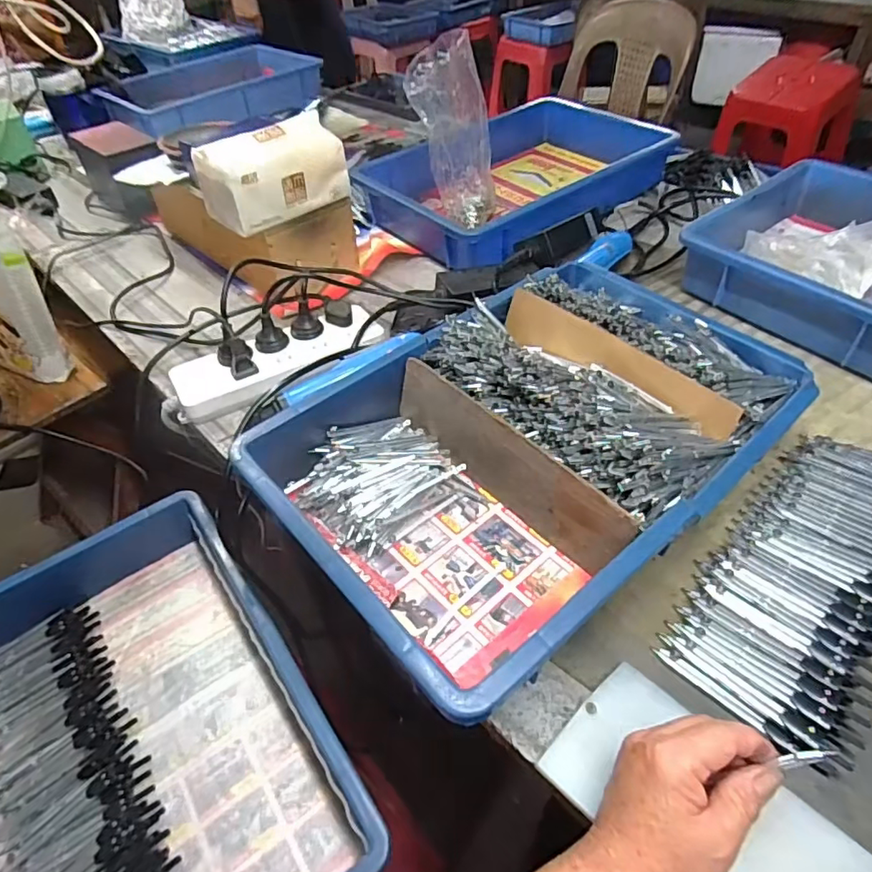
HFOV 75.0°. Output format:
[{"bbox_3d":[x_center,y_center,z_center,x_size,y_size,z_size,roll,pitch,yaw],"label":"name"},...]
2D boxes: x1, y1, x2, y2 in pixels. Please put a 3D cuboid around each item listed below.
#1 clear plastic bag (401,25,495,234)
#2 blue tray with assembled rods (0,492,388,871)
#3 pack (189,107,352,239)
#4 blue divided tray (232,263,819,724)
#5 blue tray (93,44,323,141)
[{"bbox_3d":[0.026,-0.412,0.788,0.120,0.220,0.052,-5,46,-1],"label":"clear plastic bag"},{"bbox_3d":[-0.270,0.270,0.509,0.287,0.081,0.434,-29,51,-22],"label":"blue tray with assembled rods"},{"bbox_3d":[-0.193,-0.317,0.683,0.163,0.090,0.078,-33,53,-25],"label":"pack"},{"bbox_3d":[0.085,-0.002,0.501,0.434,0.088,0.296,-33,53,-25],"label":"blue divided tray"},{"bbox_3d":[-0.466,-0.728,1.198,0.430,0.057,0.355,-27,50,-20],"label":"blue tray"}]

